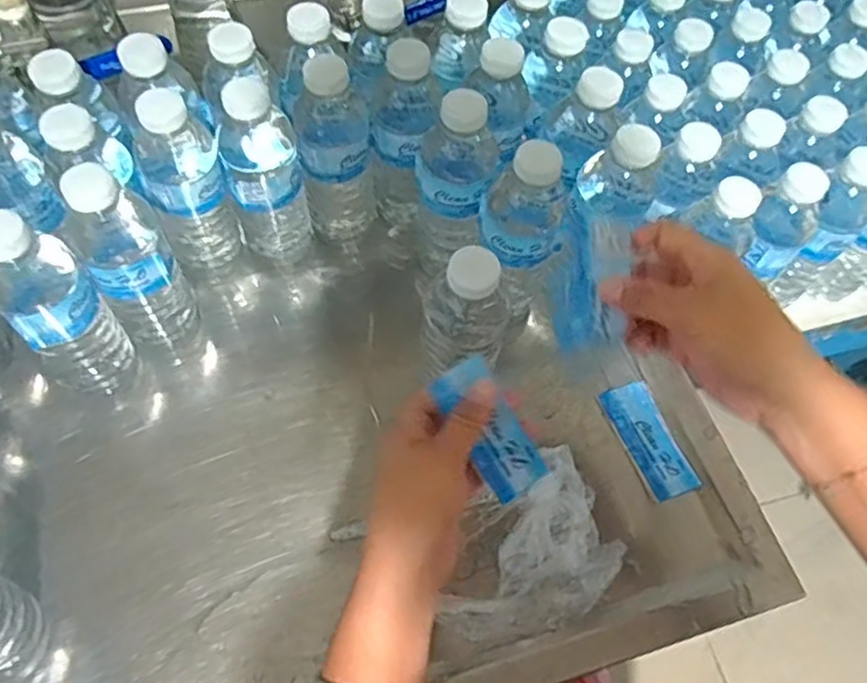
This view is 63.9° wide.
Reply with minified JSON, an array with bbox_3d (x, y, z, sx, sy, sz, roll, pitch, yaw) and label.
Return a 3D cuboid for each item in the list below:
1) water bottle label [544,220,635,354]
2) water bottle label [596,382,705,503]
[{"bbox_3d":[0.088,-0.033,0.401,0.043,0.012,0.076,10,87,6],"label":"water bottle label"},{"bbox_3d":[0.170,0.076,0.544,0.039,0.004,0.093,-21,66,-8],"label":"water bottle label"}]

